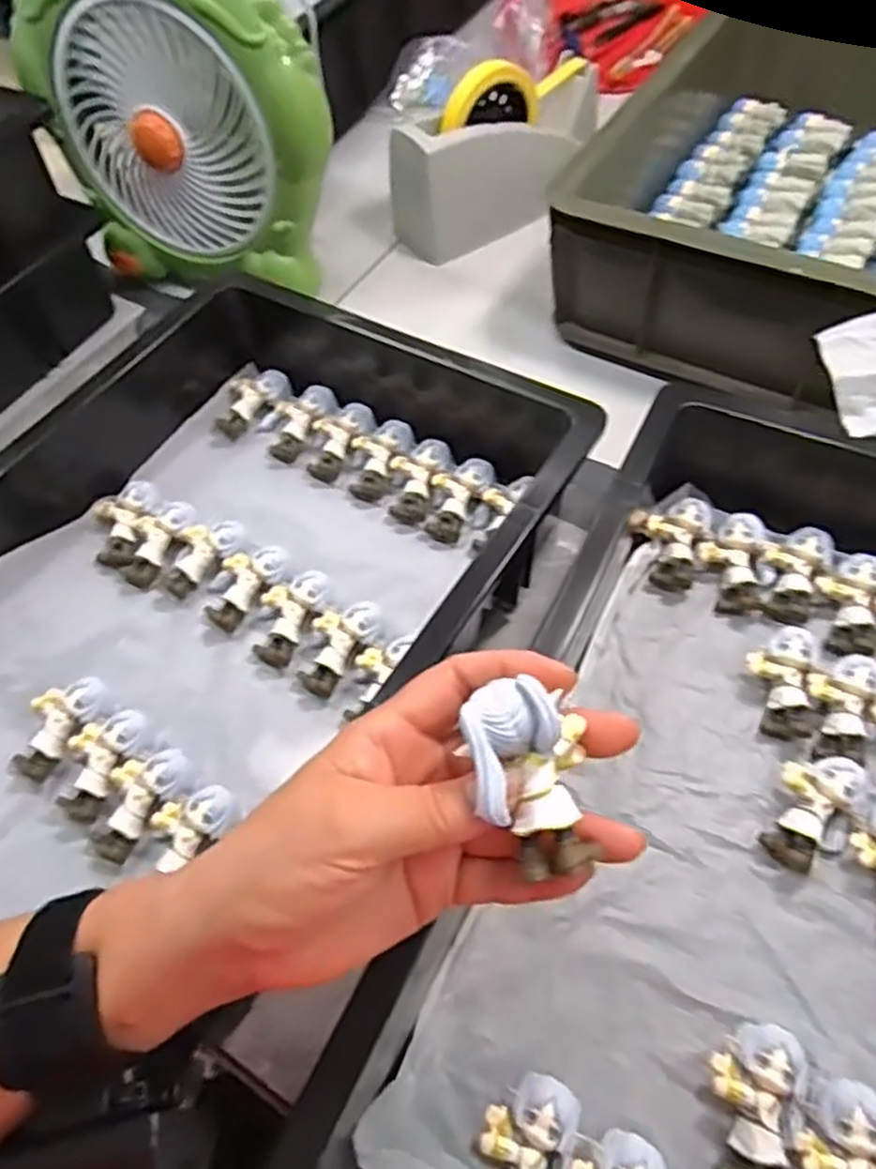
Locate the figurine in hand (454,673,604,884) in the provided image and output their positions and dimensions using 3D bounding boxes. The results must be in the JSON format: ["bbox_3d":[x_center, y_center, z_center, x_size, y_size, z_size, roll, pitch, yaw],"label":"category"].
[{"bbox_3d":[0.029,0.060,0.233,0.037,0.028,0.051,-5,60,1],"label":"figurine in hand"}]

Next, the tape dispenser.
[{"bbox_3d":[0.062,-0.395,0.685,0.207,0.117,0.061,-31,60,-14],"label":"tape dispenser"}]

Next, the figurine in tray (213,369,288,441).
[{"bbox_3d":[-0.149,-0.144,0.587,0.037,0.014,0.065,41,86,23],"label":"figurine in tray"}]

